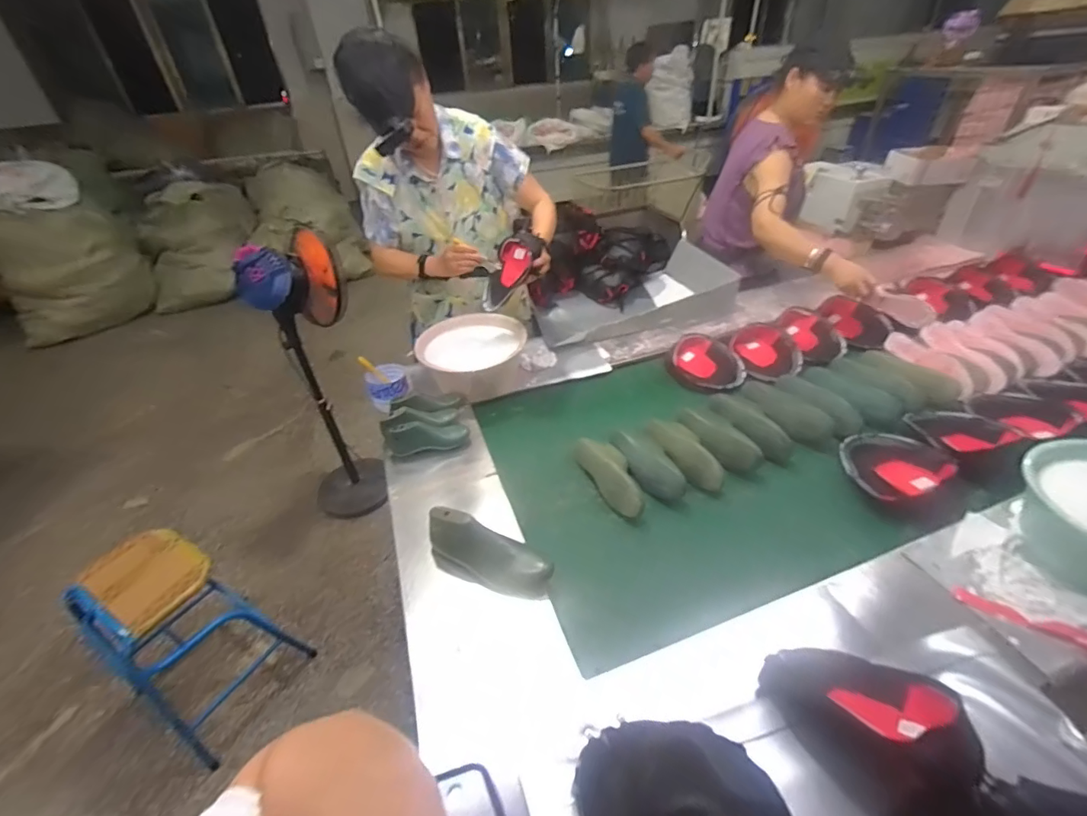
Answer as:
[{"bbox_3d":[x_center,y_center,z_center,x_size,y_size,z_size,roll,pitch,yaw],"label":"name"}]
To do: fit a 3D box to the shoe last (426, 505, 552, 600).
[{"bbox_3d":[-0.109,0.264,0.845,0.243,0.107,0.071,11,40,20],"label":"shoe last"}]

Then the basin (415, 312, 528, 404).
[{"bbox_3d":[-0.204,-0.163,1.388,0.289,0.123,0.289,-3,37,2],"label":"basin"}]

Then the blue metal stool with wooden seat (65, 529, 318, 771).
[{"bbox_3d":[-1.021,0.613,1.323,0.452,0.525,0.333,15,41,24],"label":"blue metal stool with wooden seat"}]

